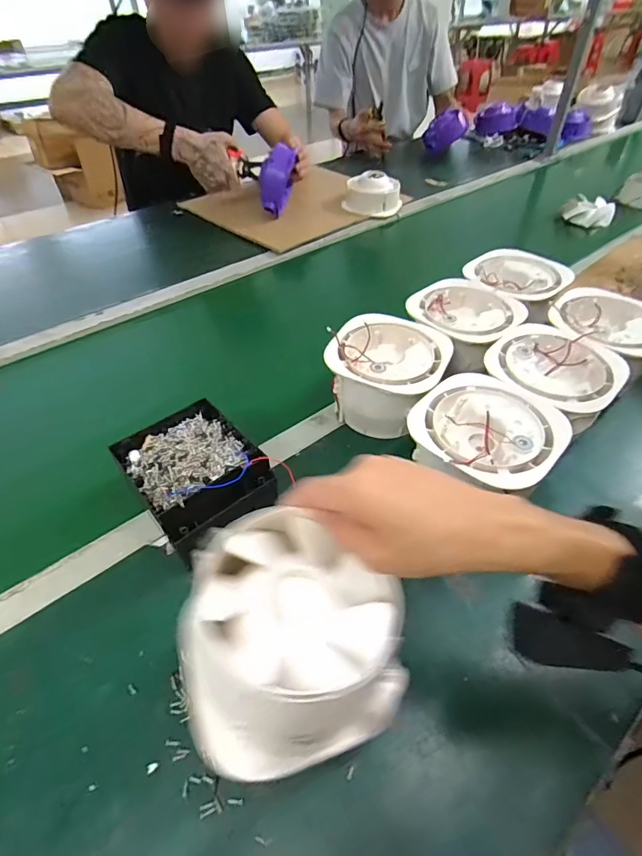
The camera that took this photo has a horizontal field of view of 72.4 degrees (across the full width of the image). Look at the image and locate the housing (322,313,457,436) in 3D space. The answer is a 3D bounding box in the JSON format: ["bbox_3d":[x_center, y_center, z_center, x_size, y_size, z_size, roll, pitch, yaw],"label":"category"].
[{"bbox_3d":[0.081,-0.065,0.552,0.140,0.087,0.141,18,49,18],"label":"housing"}]

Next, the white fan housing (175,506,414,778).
[{"bbox_3d":[-0.019,0.129,0.279,0.126,0.094,0.122,-14,47,-12],"label":"white fan housing"}]

